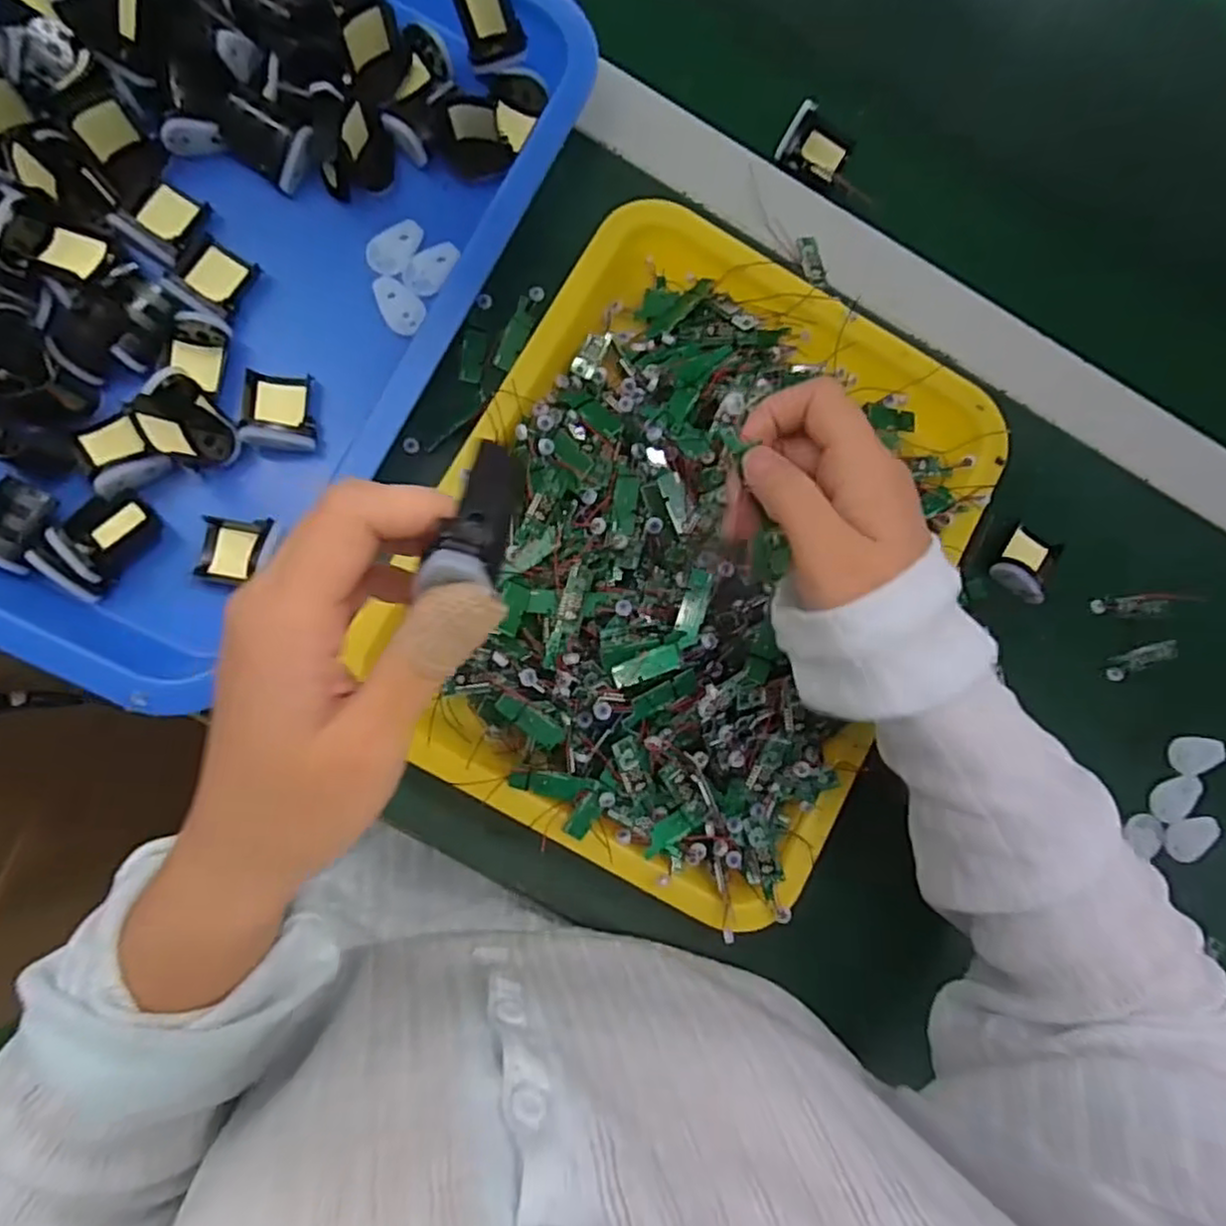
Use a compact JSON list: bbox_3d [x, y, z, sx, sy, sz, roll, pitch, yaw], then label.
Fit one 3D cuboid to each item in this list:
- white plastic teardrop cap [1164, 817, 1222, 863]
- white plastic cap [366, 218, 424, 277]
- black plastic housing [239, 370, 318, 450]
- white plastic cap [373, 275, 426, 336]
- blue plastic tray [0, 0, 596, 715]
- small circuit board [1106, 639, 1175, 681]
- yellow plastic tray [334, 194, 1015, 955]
[{"bbox_3d":[0.346,0.134,0.414,0.033,0.007,0.023,-28,88,-9],"label":"white plastic teardrop cap"},{"bbox_3d":[-0.123,-0.207,0.390,0.023,0.004,0.036,25,82,-4],"label":"white plastic cap"},{"bbox_3d":[-0.176,-0.107,0.369,0.033,0.020,0.040,-2,84,-8],"label":"black plastic housing"},{"bbox_3d":[-0.119,-0.172,0.385,0.022,0.004,0.035,-35,89,-9],"label":"white plastic cap"},{"bbox_3d":[-0.243,-0.204,0.361,0.338,0.048,0.441,27,81,-4],"label":"blue plastic tray"},{"bbox_3d":[0.324,0.029,0.424,0.048,0.007,0.011,-21,87,-9],"label":"small circuit board"},{"bbox_3d":[0.046,-0.031,0.371,0.259,0.053,0.334,28,81,-4],"label":"yellow plastic tray"}]

